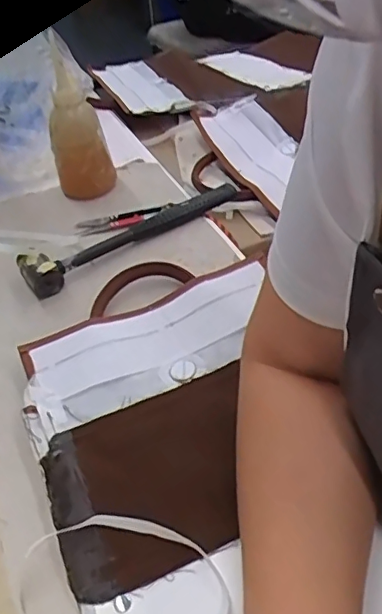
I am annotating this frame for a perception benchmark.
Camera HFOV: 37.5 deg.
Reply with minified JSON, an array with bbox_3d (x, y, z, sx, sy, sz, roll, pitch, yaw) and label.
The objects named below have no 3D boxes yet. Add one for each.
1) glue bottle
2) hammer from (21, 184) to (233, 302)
[{"bbox_3d":[-0.125,-0.199,0.609,0.062,0.163,0.054,-13,43,-7],"label":"glue bottle"},{"bbox_3d":[-0.059,-0.085,0.582,0.244,0.021,0.052,-31,48,-24],"label":"hammer"}]

